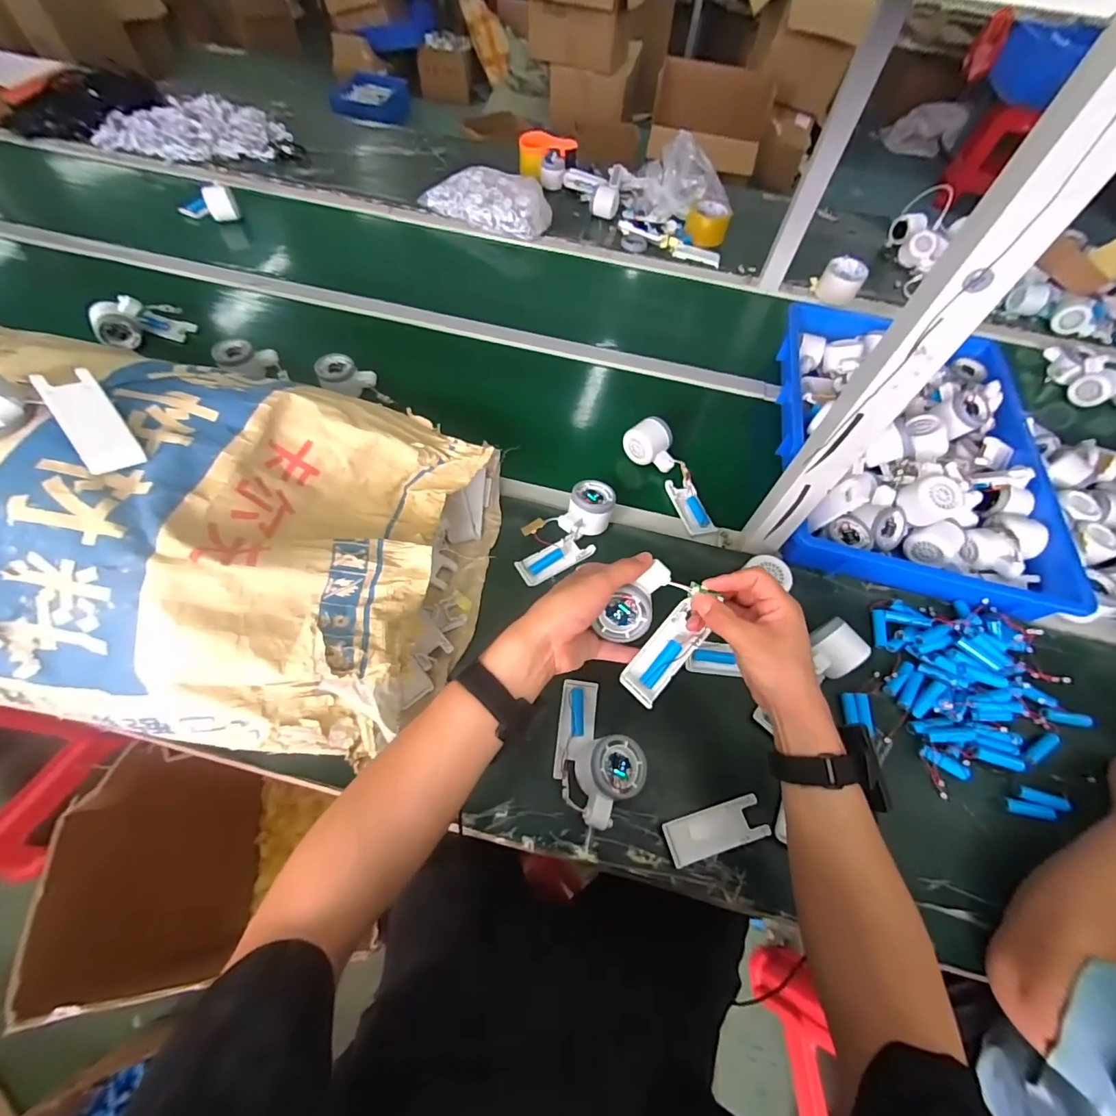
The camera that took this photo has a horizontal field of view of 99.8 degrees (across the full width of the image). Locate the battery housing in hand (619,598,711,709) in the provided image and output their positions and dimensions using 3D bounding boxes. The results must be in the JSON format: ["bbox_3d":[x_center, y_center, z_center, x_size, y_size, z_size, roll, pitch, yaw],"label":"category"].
[{"bbox_3d":[0.100,0.088,0.440,0.038,0.016,0.097,33,77,15],"label":"battery housing in hand"}]

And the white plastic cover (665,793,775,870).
[{"bbox_3d":[0.159,0.276,0.477,0.102,0.013,0.040,-13,62,-12],"label":"white plastic cover"}]

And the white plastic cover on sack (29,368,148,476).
[{"bbox_3d":[-0.393,-0.117,0.394,0.037,0.017,0.098,-34,89,-20],"label":"white plastic cover on sack"}]

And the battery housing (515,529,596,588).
[{"bbox_3d":[-0.003,0.001,0.624,0.104,0.016,0.041,-26,65,-18],"label":"battery housing"}]

